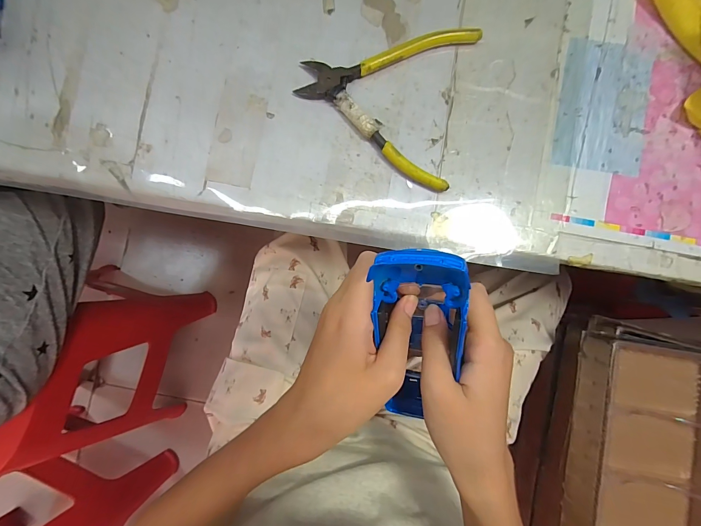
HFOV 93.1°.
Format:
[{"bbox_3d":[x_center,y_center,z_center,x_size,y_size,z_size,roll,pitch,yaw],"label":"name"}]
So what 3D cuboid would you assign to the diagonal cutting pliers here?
[{"bbox_3d":[0.025,-0.136,0.270,0.131,0.012,0.132,12,86,2],"label":"diagonal cutting pliers"}]

